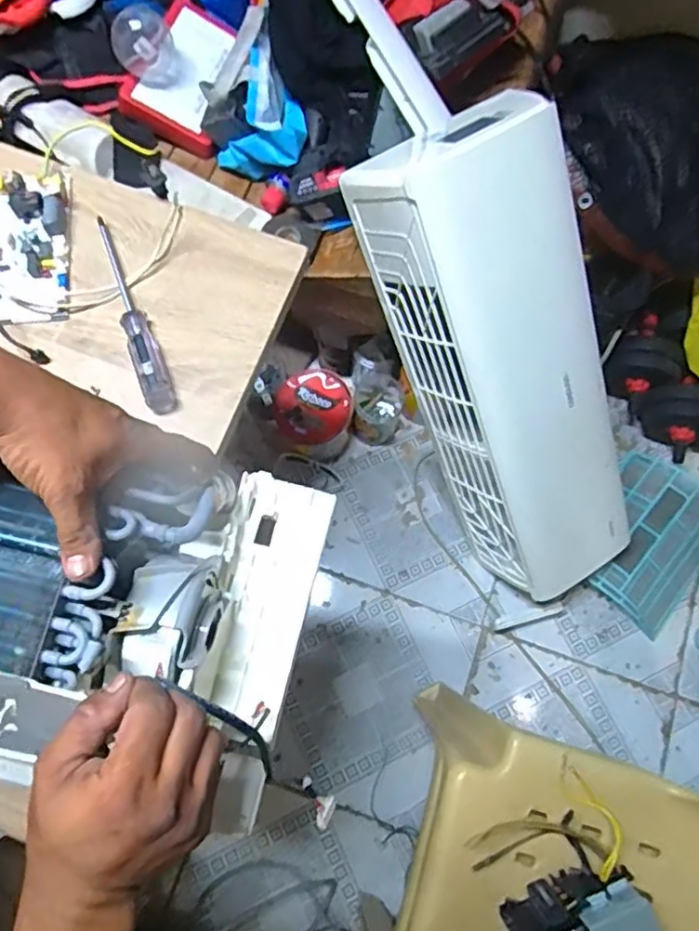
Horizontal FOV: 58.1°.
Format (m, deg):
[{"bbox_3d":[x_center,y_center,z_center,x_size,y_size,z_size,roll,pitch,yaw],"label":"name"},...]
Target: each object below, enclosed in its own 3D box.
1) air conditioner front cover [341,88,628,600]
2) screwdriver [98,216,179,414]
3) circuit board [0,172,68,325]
[{"bbox_3d":[0.275,-0.136,1.049,0.279,0.241,0.808,-35,118,-11],"label":"air conditioner front cover"},{"bbox_3d":[-0.220,-0.156,0.632,0.027,0.025,0.226,-21,75,-8],"label":"screwdriver"},{"bbox_3d":[-0.348,-0.228,0.648,0.112,0.032,0.170,-3,74,-3],"label":"circuit board"}]

